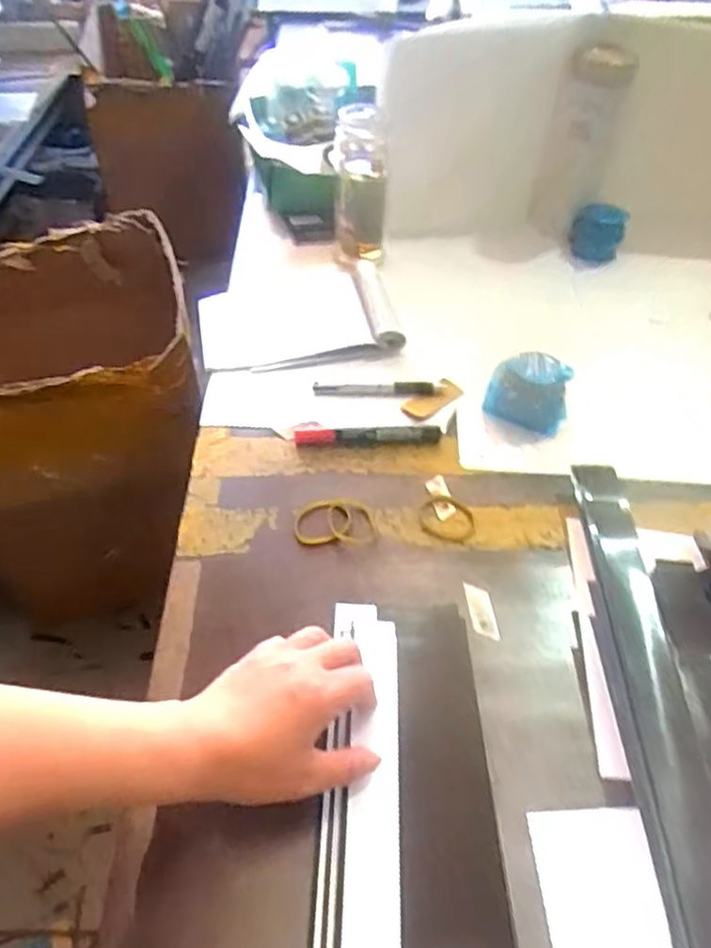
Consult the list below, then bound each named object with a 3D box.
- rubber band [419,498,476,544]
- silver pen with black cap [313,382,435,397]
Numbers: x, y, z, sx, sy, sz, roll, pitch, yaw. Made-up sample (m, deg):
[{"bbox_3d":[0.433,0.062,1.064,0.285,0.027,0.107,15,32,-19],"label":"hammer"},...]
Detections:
[{"bbox_3d":[0.081,0.039,0.608,0.047,0.004,0.043,14,51,10],"label":"rubber band"},{"bbox_3d":[0.020,-0.090,0.729,0.123,0.016,0.020,1,50,0],"label":"silver pen with black cap"}]

